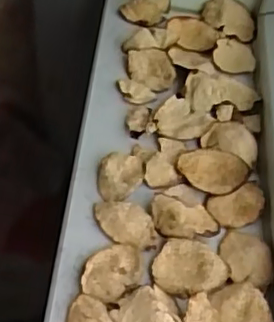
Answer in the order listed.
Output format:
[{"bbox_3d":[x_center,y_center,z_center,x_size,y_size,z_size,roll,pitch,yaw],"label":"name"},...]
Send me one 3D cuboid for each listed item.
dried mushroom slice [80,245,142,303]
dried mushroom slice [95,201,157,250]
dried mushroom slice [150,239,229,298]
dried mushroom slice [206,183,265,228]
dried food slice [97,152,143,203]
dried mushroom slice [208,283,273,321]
[{"bbox_3d":[-0.017,0.078,0.412,0.037,0.004,0.046,17,50,9],"label":"dried mushroom slice"},{"bbox_3d":[-0.009,0.047,0.438,0.049,0.009,0.033,12,50,4],"label":"dried mushroom slice"},{"bbox_3d":[0.038,0.077,0.419,0.051,0.009,0.041,13,50,6],"label":"dried mushroom slice"},{"bbox_3d":[0.081,0.036,0.465,0.050,0.007,0.030,-17,53,-19],"label":"dried mushroom slice"},{"bbox_3d":[-0.014,0.013,0.463,0.035,0.011,0.045,7,49,0],"label":"dried food slice"},{"bbox_3d":[0.072,0.103,0.400,0.034,0.009,0.040,-24,74,2],"label":"dried mushroom slice"}]

